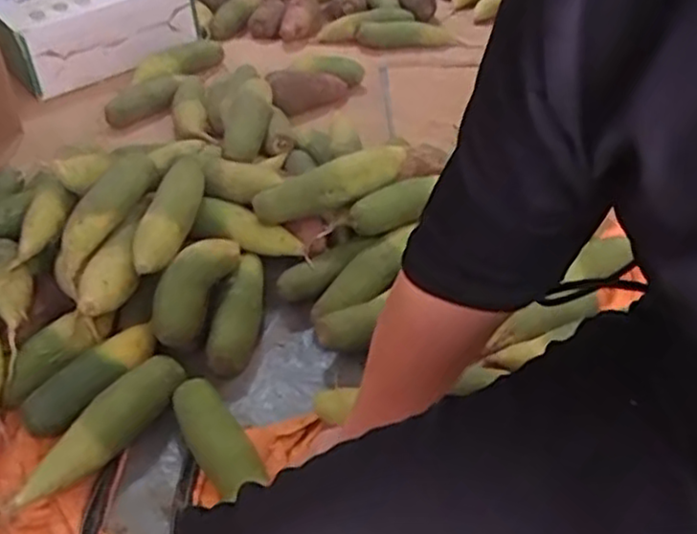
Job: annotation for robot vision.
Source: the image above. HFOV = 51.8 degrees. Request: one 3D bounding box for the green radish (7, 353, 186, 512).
[{"bbox_3d":[-0.259,0.170,0.752,0.056,0.057,0.209,30,49,29],"label":"green radish"}]

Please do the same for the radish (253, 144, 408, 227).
[{"bbox_3d":[-0.018,-0.106,0.955,0.211,0.061,0.068,-23,46,-25],"label":"radish"}]

